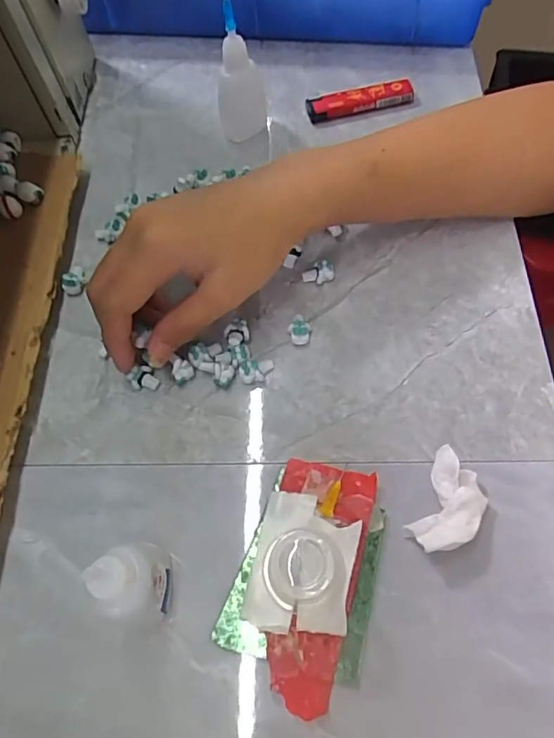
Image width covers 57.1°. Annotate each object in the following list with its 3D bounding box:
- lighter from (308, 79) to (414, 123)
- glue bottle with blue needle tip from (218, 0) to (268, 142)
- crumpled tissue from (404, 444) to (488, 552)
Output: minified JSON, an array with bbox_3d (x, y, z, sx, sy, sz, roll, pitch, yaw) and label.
[{"bbox_3d":[0.062,-0.198,0.379,0.079,0.017,0.015,-11,65,-6],"label":"lighter"},{"bbox_3d":[-0.024,-0.199,0.342,0.031,0.086,0.016,-37,68,-13],"label":"glue bottle with blue needle tip"},{"bbox_3d":[0.085,0.066,0.249,0.029,0.013,0.050,27,67,12],"label":"crumpled tissue"}]

